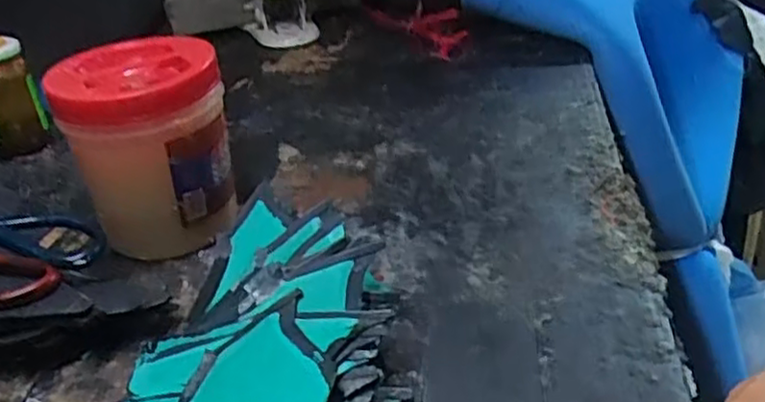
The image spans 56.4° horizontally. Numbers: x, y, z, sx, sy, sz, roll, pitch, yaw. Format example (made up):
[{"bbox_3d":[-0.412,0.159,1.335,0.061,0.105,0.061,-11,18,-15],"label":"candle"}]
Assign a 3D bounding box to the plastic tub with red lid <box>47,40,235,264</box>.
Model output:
[{"bbox_3d":[-0.173,-0.040,0.550,0.115,0.143,0.106,-4,31,2],"label":"plastic tub with red lid"}]

